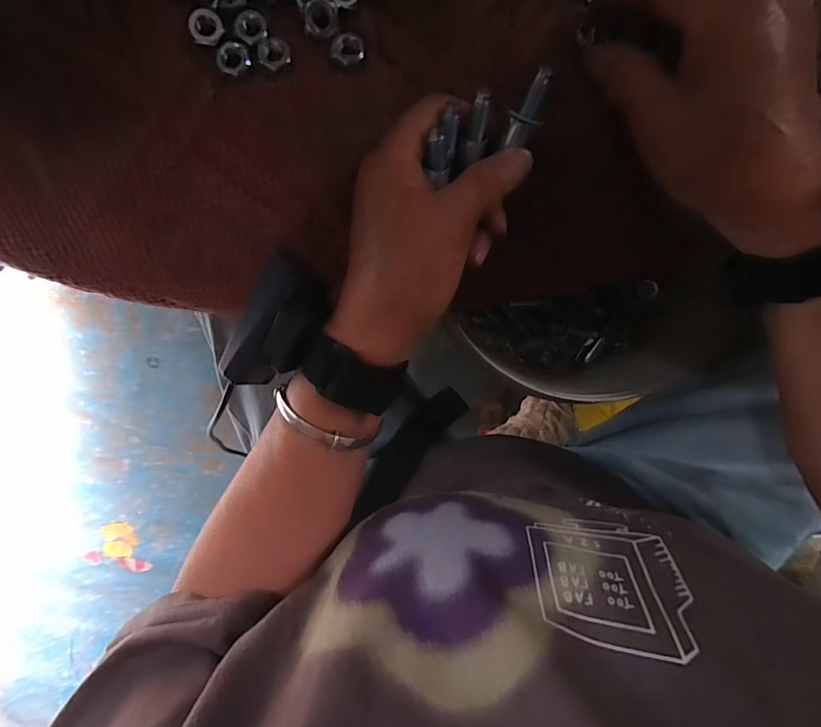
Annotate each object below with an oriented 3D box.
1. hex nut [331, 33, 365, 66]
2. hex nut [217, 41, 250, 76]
[{"bbox_3d":[-0.031,-0.158,0.219,0.016,0.004,0.013,-22,98,5],"label":"hex nut"},{"bbox_3d":[-0.088,-0.150,0.215,0.015,0.004,0.014,-39,96,7],"label":"hex nut"}]

